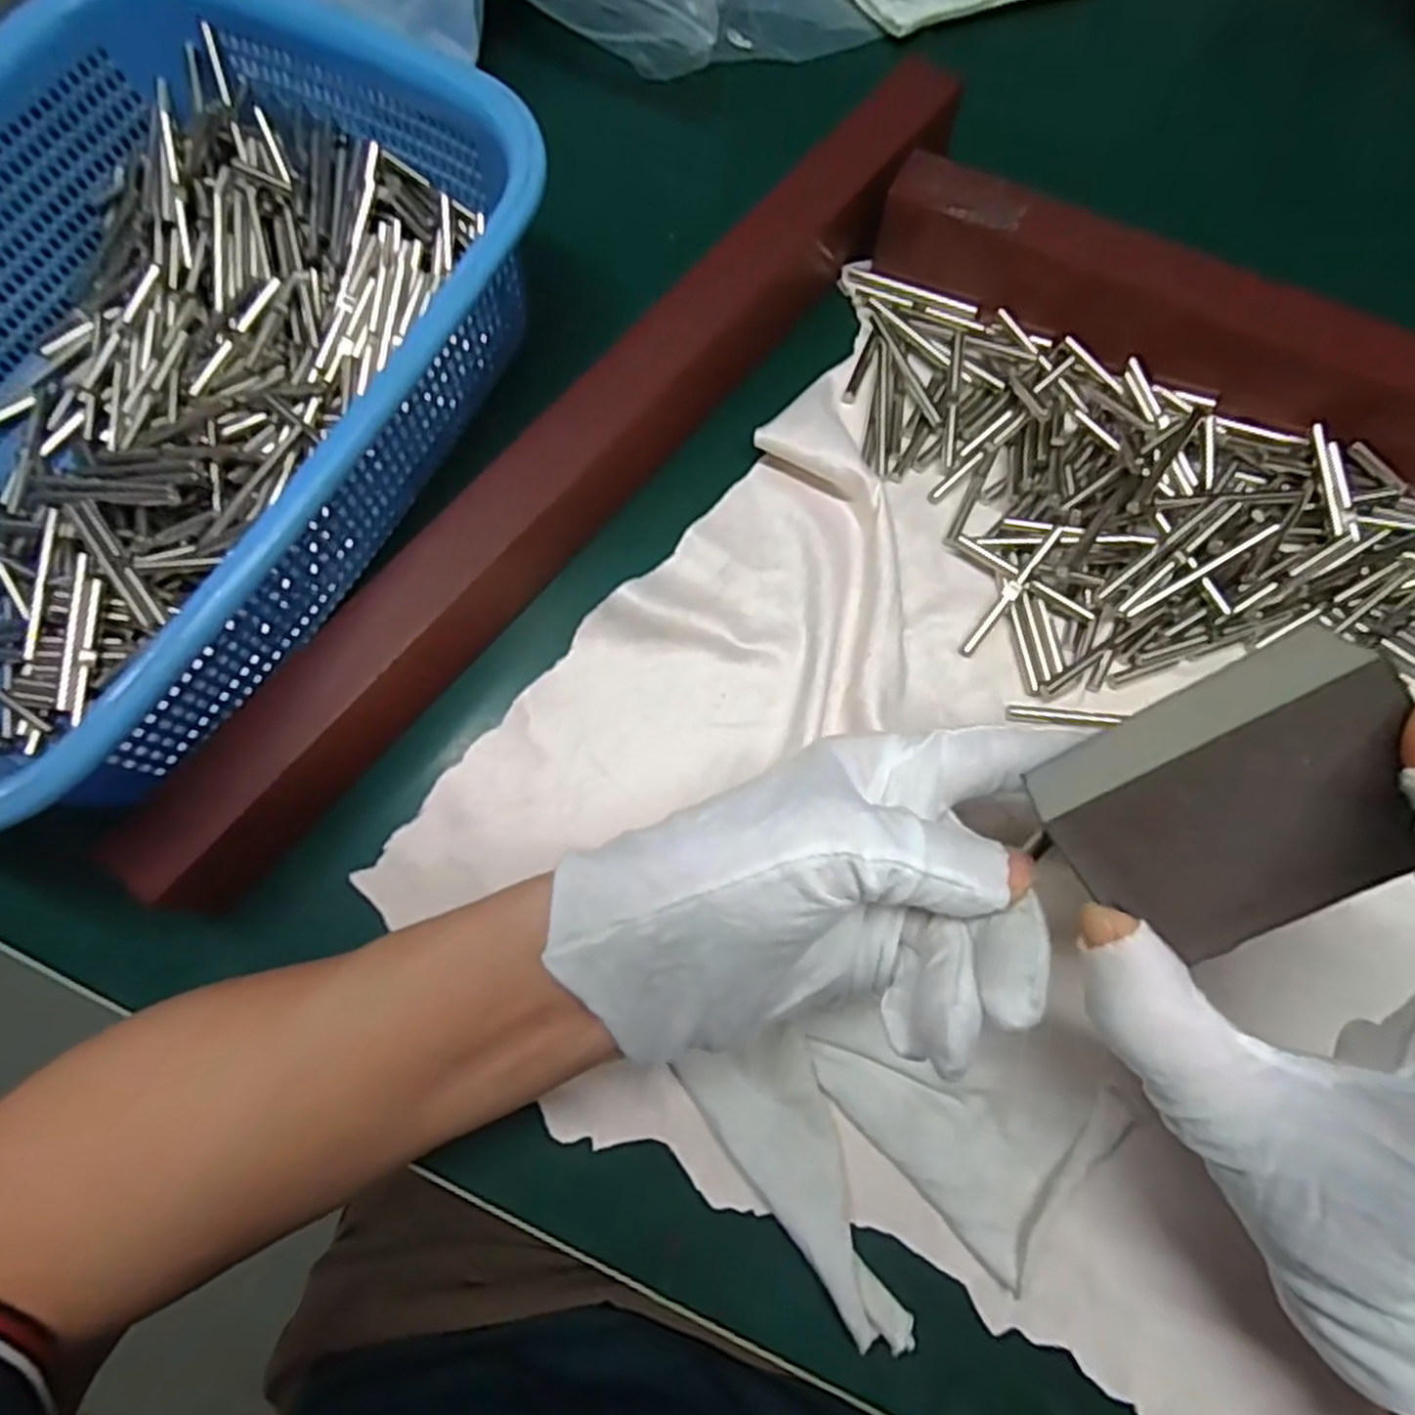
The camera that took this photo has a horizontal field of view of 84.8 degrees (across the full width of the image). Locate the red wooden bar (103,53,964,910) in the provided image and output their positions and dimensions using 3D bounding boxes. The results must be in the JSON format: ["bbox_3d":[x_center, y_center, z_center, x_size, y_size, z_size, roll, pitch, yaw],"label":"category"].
[{"bbox_3d":[-0.041,-0.090,0.271,0.029,0.042,0.379,40,80,11],"label":"red wooden bar"}]

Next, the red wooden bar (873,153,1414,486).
[{"bbox_3d":[0.246,-0.098,0.261,0.394,0.035,0.027,28,78,8],"label":"red wooden bar"}]

